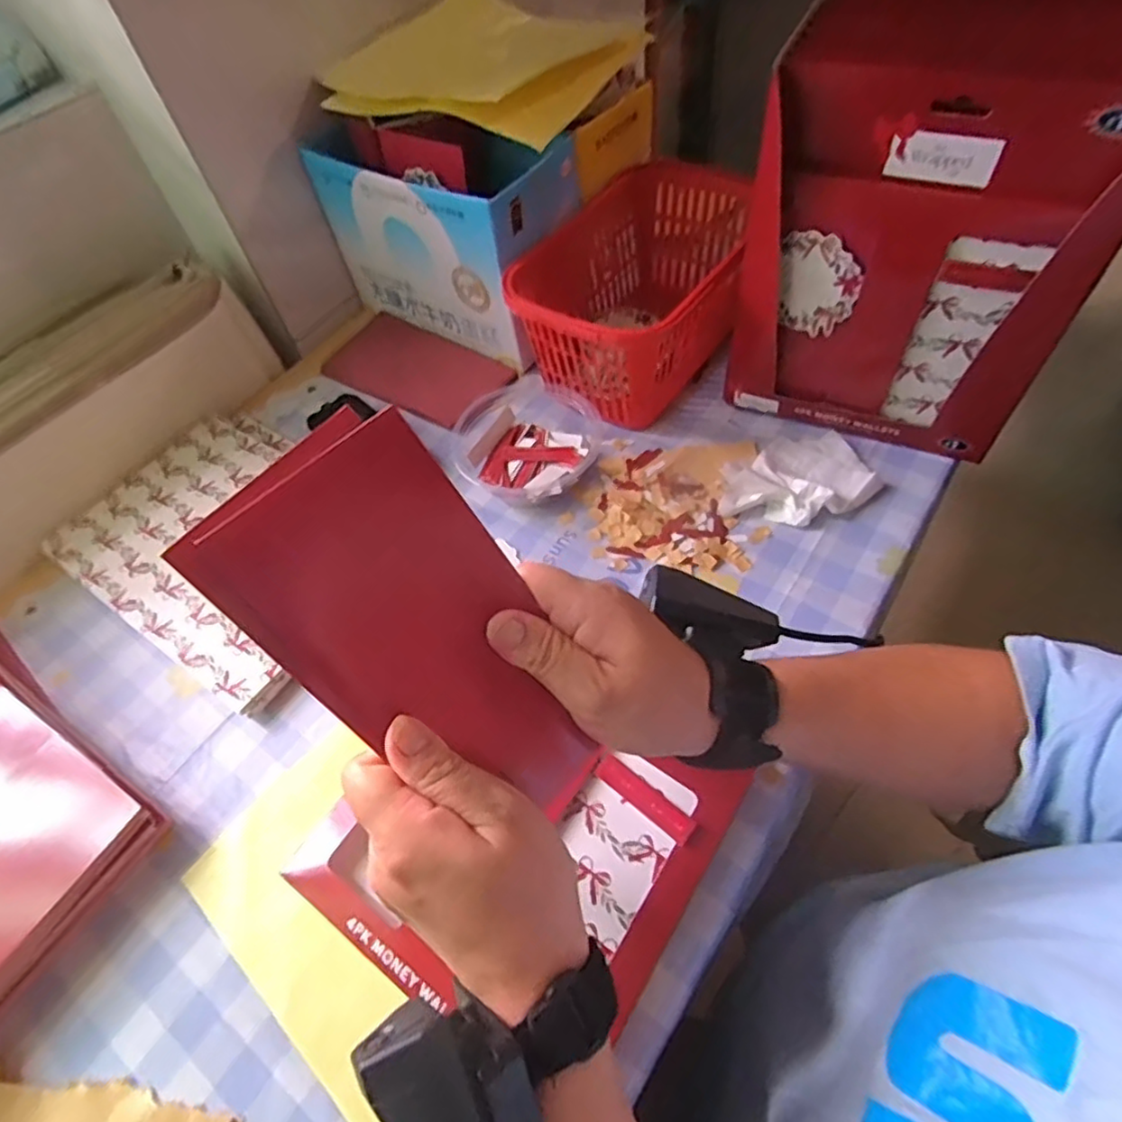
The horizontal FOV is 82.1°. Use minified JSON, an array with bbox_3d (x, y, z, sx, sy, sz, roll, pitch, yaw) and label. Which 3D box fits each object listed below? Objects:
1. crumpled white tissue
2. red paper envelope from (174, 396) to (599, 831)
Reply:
[{"bbox_3d":[0.179,-0.061,0.486,0.117,0.019,0.079,-29,59,-15],"label":"crumpled white tissue"},{"bbox_3d":[-0.050,0.035,0.270,0.093,0.190,0.008,-45,21,-16],"label":"red paper envelope"}]

